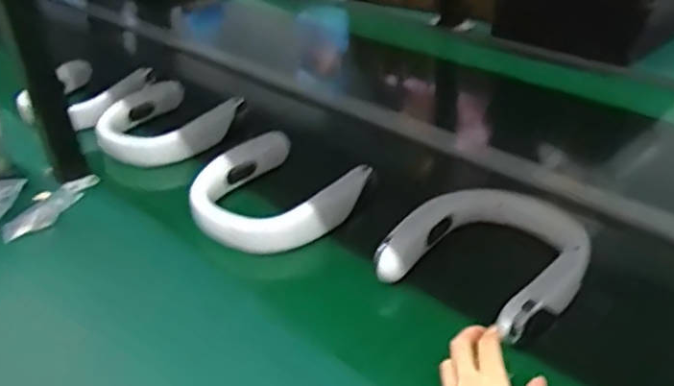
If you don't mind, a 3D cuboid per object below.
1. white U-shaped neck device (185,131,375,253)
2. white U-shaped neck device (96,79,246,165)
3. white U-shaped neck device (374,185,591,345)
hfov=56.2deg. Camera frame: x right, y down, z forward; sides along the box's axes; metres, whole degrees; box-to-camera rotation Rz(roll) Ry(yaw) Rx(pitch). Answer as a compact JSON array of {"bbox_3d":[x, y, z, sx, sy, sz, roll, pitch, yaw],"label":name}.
[{"bbox_3d":[-0.088,0.004,0.816,0.199,0.057,0.179,-26,39,-32],"label":"white U-shaped neck device"},{"bbox_3d":[-0.280,-0.114,1.010,0.184,0.046,0.206,21,39,33],"label":"white U-shaped neck device"},{"bbox_3d":[0.173,0.061,0.695,0.191,0.046,0.208,23,41,35],"label":"white U-shaped neck device"}]

